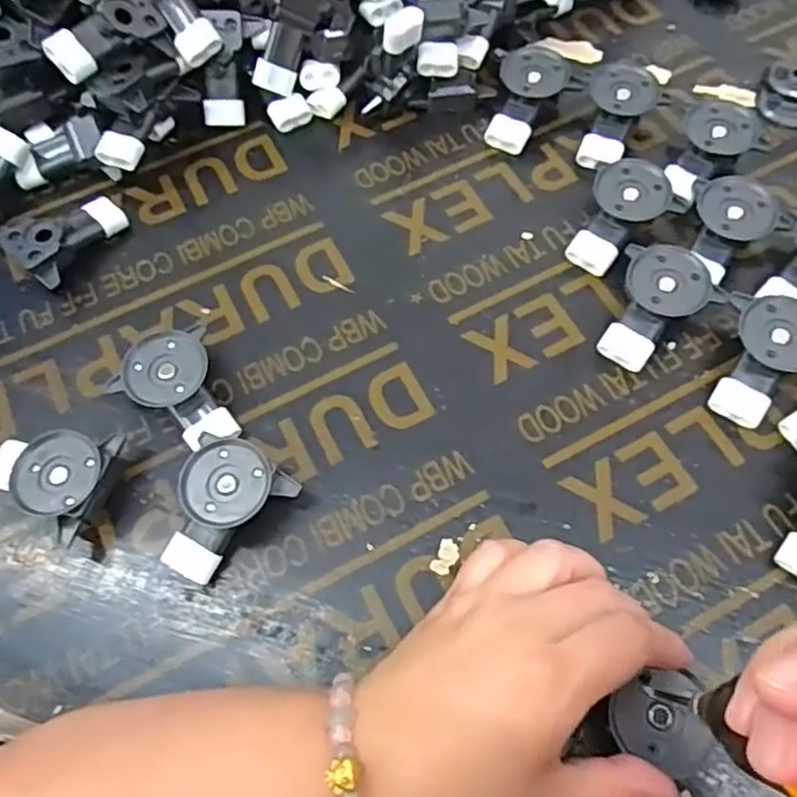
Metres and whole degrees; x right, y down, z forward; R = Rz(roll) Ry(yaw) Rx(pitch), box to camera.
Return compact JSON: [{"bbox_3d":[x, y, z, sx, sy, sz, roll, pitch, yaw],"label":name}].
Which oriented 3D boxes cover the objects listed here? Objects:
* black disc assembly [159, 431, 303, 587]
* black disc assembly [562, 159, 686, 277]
[{"bbox_3d":[-0.088,0.054,0.328,0.047,0.029,0.065,32,71,15],"label":"black disc assembly"},{"bbox_3d":[0.124,-0.105,0.391,0.064,0.030,0.045,-32,68,-12],"label":"black disc assembly"}]

